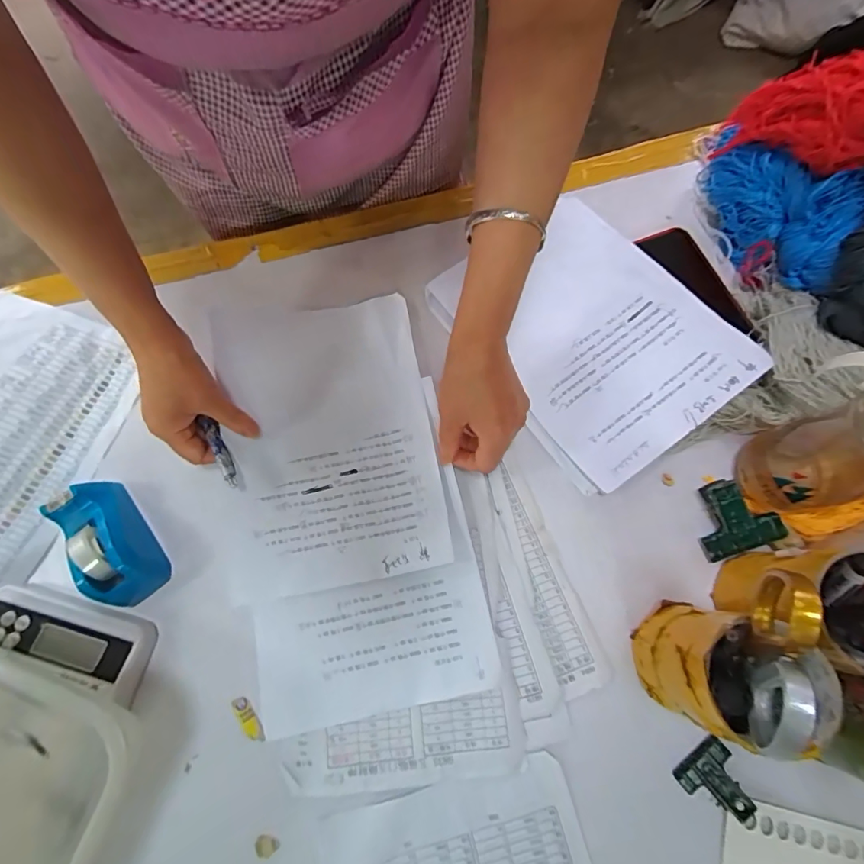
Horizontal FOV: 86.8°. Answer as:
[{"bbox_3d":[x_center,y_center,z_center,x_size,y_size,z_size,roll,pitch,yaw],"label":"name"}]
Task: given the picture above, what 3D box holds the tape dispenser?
[{"bbox_3d":[-0.299,0.101,0.416,0.050,0.062,0.108,-38,75,-9],"label":"tape dispenser"}]

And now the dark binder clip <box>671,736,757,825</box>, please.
[{"bbox_3d":[0.227,0.278,0.363,0.046,0.022,0.044,-39,76,-9],"label":"dark binder clip"}]

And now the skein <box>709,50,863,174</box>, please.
[{"bbox_3d":[0.367,-0.303,0.432,0.071,0.083,0.182,-27,35,-6],"label":"skein"}]

